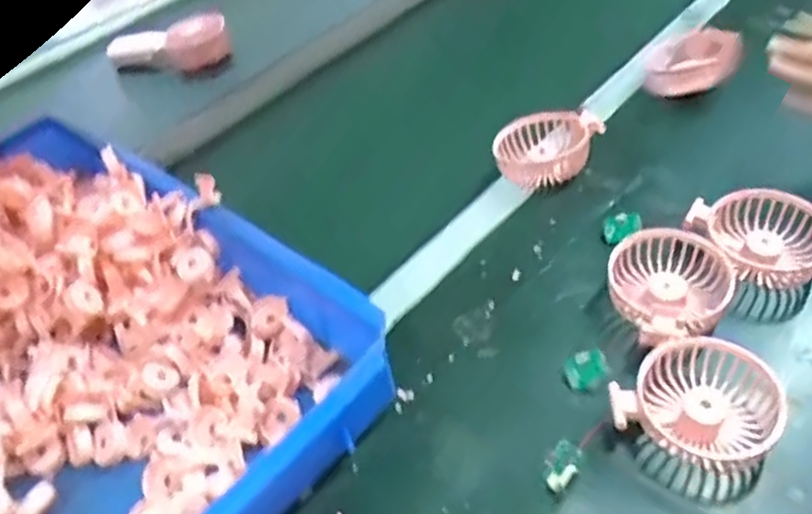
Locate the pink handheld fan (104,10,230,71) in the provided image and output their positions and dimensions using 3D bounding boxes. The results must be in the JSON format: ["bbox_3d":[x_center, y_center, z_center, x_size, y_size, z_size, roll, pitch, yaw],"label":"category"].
[{"bbox_3d":[-0.332,-0.295,1.000,0.162,0.071,0.034,-12,42,-1],"label":"pink handheld fan"}]

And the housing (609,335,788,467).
[{"bbox_3d":[0.196,0.099,0.476,0.091,0.043,0.091,-6,42,5],"label":"housing"}]

